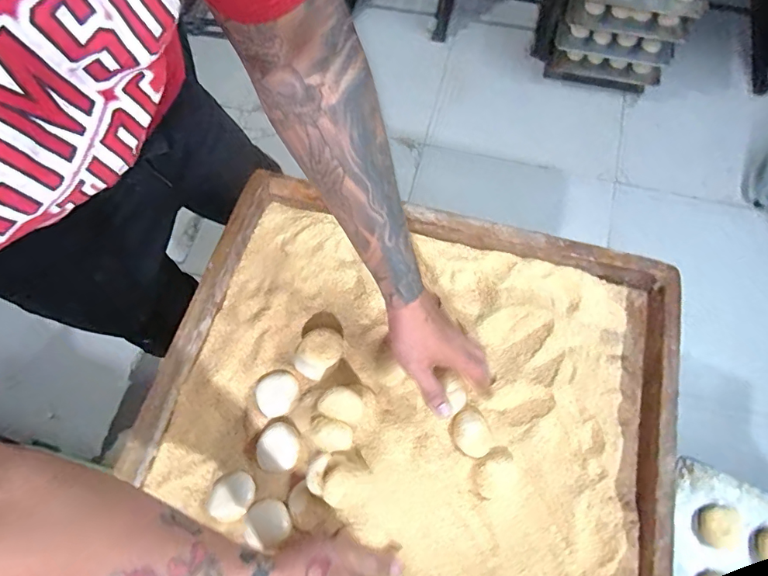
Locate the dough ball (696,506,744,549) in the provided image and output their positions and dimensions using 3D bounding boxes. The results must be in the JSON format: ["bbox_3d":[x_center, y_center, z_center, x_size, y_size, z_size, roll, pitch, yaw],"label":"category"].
[{"bbox_3d":[0.424,0.300,0.556,0.046,0.033,0.047,0,71,1],"label":"dough ball"}]

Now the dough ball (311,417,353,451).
[{"bbox_3d":[-0.058,0.162,0.490,0.044,0.025,0.032,12,72,5],"label":"dough ball"}]

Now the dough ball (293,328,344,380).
[{"bbox_3d":[-0.081,0.082,0.553,0.064,0.042,0.048,-38,74,-11],"label":"dough ball"}]

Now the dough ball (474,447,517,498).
[{"bbox_3d":[0.125,0.212,0.508,0.051,0.037,0.052,-1,71,0],"label":"dough ball"}]

